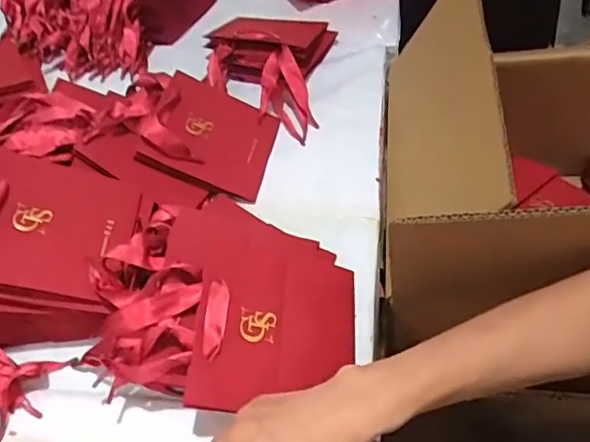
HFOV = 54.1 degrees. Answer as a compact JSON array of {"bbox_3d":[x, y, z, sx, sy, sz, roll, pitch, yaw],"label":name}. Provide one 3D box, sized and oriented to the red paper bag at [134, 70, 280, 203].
[{"bbox_3d":[-0.091,-0.103,0.671,0.132,0.017,0.150,22,50,-10],"label":"red paper bag"}]

